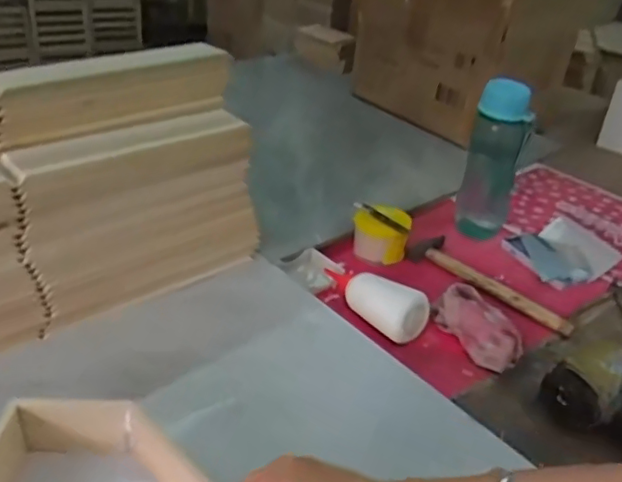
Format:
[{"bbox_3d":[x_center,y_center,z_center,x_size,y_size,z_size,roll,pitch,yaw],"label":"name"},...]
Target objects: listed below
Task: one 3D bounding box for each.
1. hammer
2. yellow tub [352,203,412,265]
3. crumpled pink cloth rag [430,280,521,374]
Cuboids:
[{"bbox_3d":[0.245,0.058,0.820,0.065,0.031,0.243,-23,41,-38],"label":"hammer"},{"bbox_3d":[0.100,-0.009,0.874,0.079,0.071,0.082,4,31,-2],"label":"yellow tub"},{"bbox_3d":[0.200,0.103,0.720,0.059,0.040,0.113,-11,35,-25],"label":"crumpled pink cloth rag"}]

